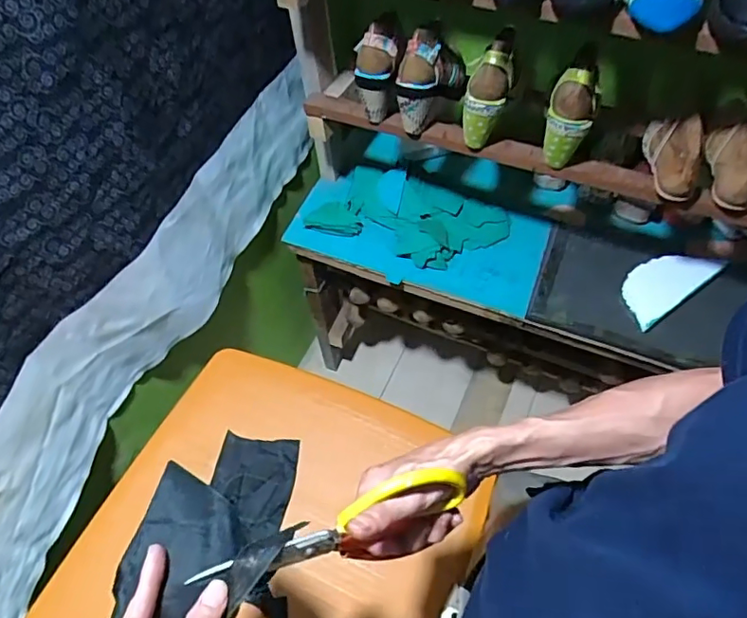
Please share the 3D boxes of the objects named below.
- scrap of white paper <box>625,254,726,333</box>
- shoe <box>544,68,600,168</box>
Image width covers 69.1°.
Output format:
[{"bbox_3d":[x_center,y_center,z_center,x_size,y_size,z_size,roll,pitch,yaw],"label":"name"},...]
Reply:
[{"bbox_3d":[0.558,-0.057,1.035,0.222,0.009,0.097,-33,63,-17],"label":"scrap of white paper"},{"bbox_3d":[0.293,-0.284,0.815,0.065,0.142,0.056,14,59,12],"label":"shoe"}]

